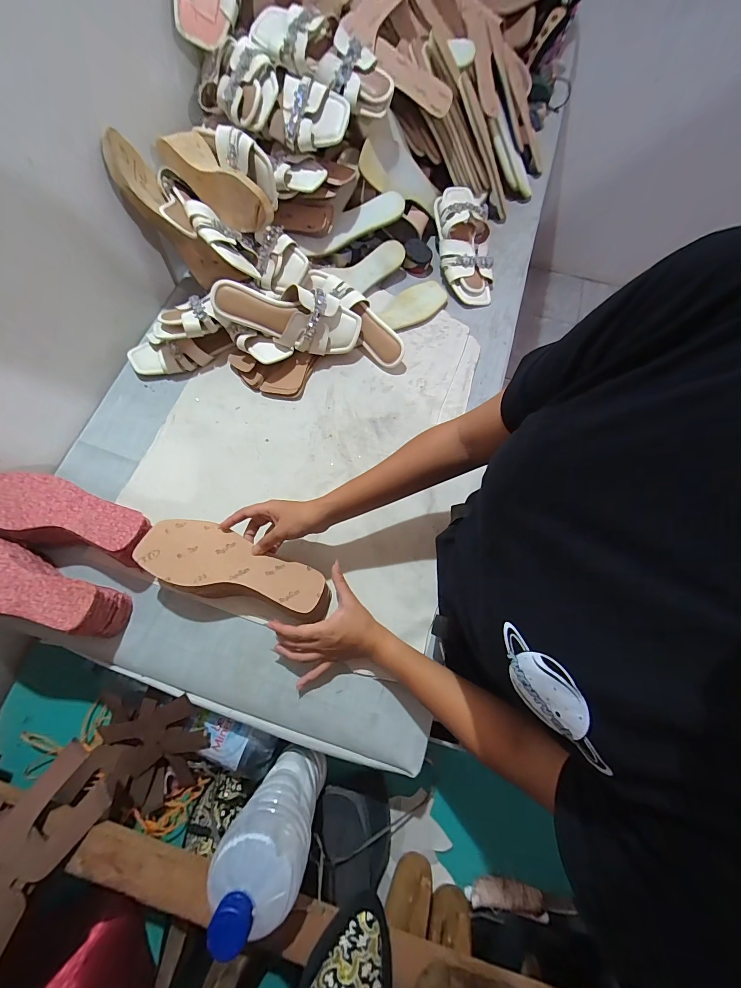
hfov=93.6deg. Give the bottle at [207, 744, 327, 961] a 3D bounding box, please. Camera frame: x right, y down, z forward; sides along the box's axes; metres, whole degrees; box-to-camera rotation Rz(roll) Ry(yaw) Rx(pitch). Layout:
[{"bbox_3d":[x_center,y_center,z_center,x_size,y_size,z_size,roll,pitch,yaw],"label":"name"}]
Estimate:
[{"bbox_3d":[-0.099,0.361,0.381,0.080,0.241,0.064,27,73,10],"label":"bottle"}]

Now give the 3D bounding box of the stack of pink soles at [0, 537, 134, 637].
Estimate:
[{"bbox_3d":[-0.457,0.123,0.477,0.234,0.102,0.082,14,71,6],"label":"stack of pink soles"}]

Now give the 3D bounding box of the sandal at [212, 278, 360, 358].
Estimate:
[{"bbox_3d":[-0.141,-0.307,0.602,0.243,0.100,0.055,9,30,-10],"label":"sandal"}]

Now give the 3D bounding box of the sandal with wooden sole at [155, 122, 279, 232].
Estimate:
[{"bbox_3d":[-0.247,-0.533,0.579,0.199,0.083,0.104,39,75,13],"label":"sandal with wooden sole"}]

